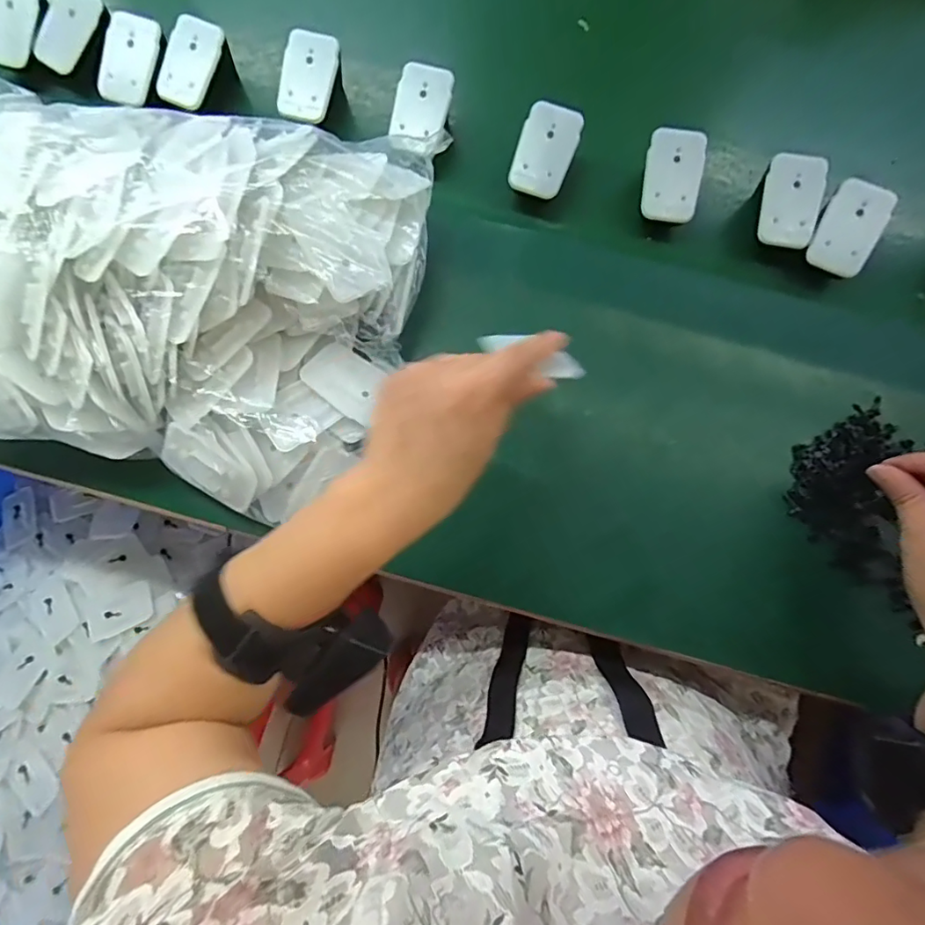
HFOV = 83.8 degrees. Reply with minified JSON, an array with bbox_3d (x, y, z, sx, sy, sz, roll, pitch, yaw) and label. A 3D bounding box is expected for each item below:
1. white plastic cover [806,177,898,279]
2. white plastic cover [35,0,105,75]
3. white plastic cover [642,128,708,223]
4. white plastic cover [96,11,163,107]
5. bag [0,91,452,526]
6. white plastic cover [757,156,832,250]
[{"bbox_3d":[0.310,-0.187,0.412,0.042,0.010,0.069,28,108,18],"label":"white plastic cover"},{"bbox_3d":[-0.329,-0.362,0.431,0.036,0.005,0.068,34,102,-12],"label":"white plastic cover"},{"bbox_3d":[0.170,-0.229,0.414,0.043,0.010,0.066,8,101,9],"label":"white plastic cover"},{"bbox_3d":[-0.275,-0.333,0.426,0.044,0.004,0.066,12,101,-6],"label":"white plastic cover"},{"bbox_3d":[-0.194,-0.126,0.354,0.302,0.101,0.272,14,78,2],"label":"bag"},{"bbox_3d":[0.265,-0.208,0.413,0.044,0.012,0.065,11,110,10],"label":"white plastic cover"}]

